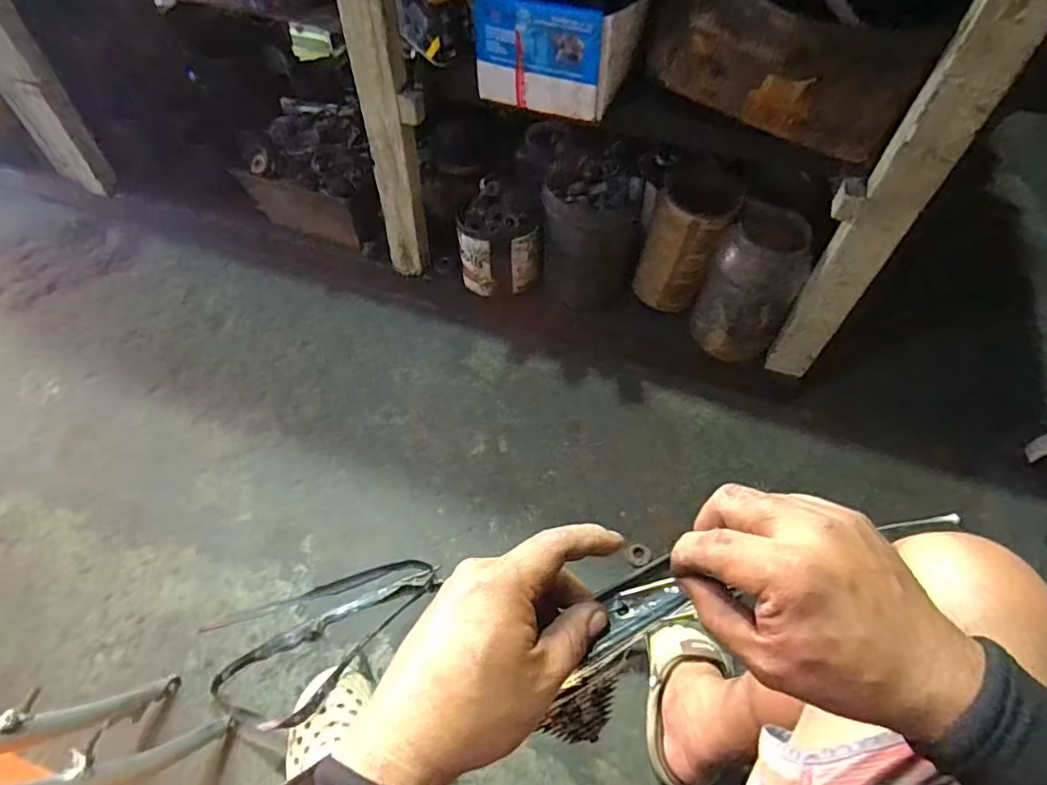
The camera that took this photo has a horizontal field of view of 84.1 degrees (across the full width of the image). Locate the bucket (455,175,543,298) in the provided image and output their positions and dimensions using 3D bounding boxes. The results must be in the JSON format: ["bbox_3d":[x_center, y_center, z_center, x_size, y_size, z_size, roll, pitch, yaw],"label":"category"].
[{"bbox_3d":[-0.048,-0.265,1.075,0.127,0.205,0.129,-34,64,-21],"label":"bucket"}]

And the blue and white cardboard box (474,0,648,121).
[{"bbox_3d":[0.077,-0.546,0.841,0.203,0.152,0.276,19,58,11],"label":"blue and white cardboard box"}]

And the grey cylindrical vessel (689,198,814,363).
[{"bbox_3d":[0.378,-0.188,0.959,0.134,0.250,0.138,20,59,12],"label":"grey cylindrical vessel"}]

